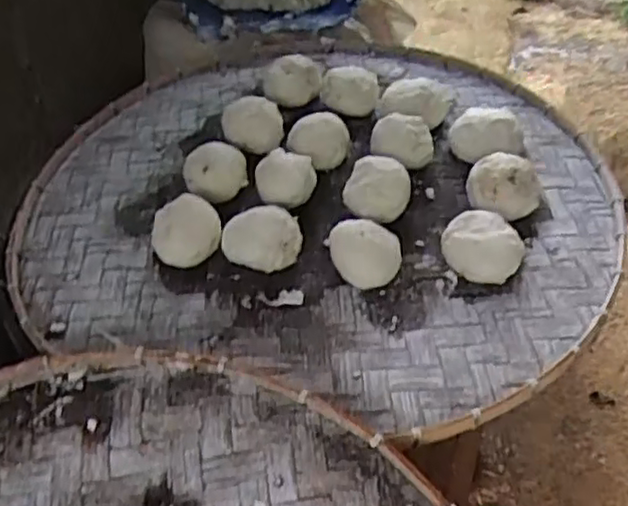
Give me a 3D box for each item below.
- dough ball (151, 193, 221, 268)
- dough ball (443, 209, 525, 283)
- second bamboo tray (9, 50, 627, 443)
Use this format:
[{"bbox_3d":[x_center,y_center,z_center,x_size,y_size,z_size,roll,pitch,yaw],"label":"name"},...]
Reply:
[{"bbox_3d":[-0.147,-0.026,0.789,0.081,0.058,0.072,-12,50,-12],"label":"dough ball"},{"bbox_3d":[0.187,-0.007,0.752,0.076,0.048,0.083,-28,54,-24],"label":"dough ball"},{"bbox_3d":[0.007,-0.099,0.861,0.713,0.087,0.637,16,50,12],"label":"second bamboo tray"}]

